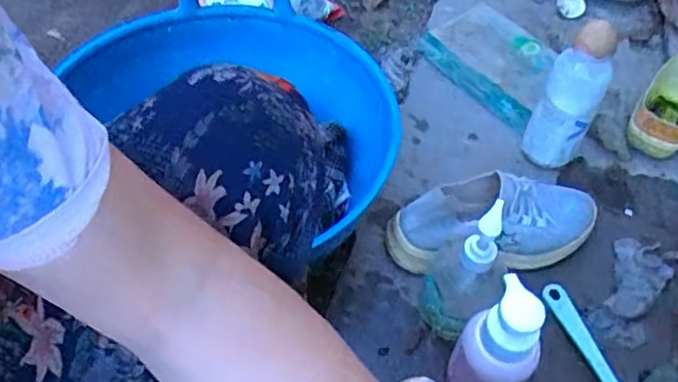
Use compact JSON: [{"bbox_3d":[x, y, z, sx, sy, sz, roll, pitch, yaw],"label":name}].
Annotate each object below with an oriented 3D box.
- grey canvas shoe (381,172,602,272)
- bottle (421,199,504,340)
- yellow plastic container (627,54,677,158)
[{"bbox_3d":[0.169,0.033,0.669,0.222,0.071,0.083,-7,54,-9],"label":"grey canvas shoe"},{"bbox_3d":[0.120,0.073,0.592,0.065,0.158,0.082,19,54,10],"label":"bottle"},{"bbox_3d":[0.434,-0.105,0.815,0.075,0.067,0.146,34,58,20],"label":"yellow plastic container"}]

